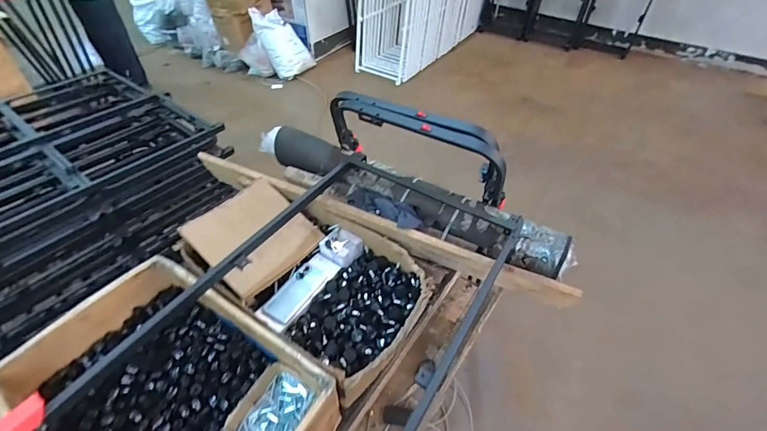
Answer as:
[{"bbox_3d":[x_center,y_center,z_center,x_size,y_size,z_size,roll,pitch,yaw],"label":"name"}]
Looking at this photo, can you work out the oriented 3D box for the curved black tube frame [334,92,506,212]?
[{"bbox_3d":[0.077,-0.186,0.986,0.520,0.186,0.096,24,50,22],"label":"curved black tube frame"}]

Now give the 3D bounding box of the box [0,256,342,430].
[{"bbox_3d":[-0.383,0.331,0.692,0.527,0.134,0.355,25,50,22],"label":"box"}]

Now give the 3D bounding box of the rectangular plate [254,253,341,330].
[{"bbox_3d":[-0.200,0.185,0.909,0.089,0.033,0.219,26,50,23],"label":"rectangular plate"}]

